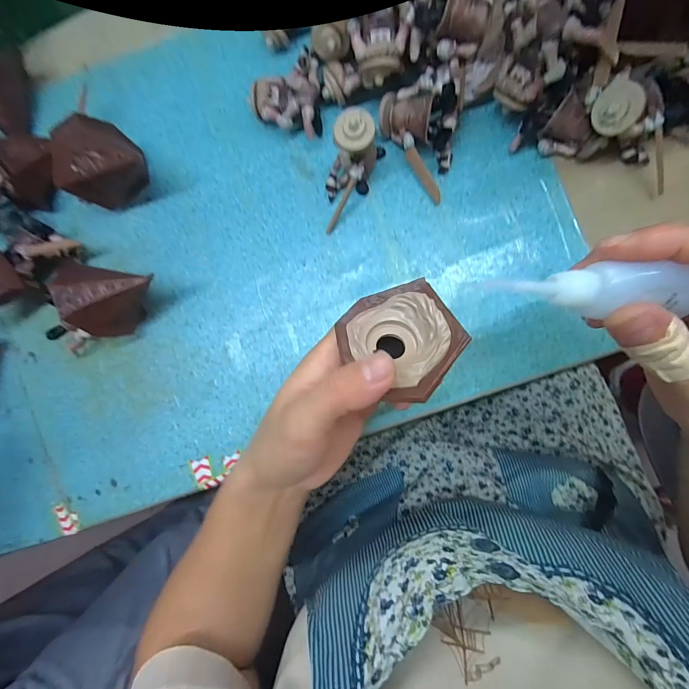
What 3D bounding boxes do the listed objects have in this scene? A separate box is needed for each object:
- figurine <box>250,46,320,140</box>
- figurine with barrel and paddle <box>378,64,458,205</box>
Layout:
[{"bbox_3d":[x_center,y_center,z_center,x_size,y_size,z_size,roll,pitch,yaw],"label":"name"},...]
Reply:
[{"bbox_3d":[-0.045,-0.190,0.275,0.049,0.030,0.054,6,90,9],"label":"figurine"},{"bbox_3d":[0.059,-0.151,0.255,0.055,0.042,0.080,-13,87,8],"label":"figurine with barrel and paddle"}]

